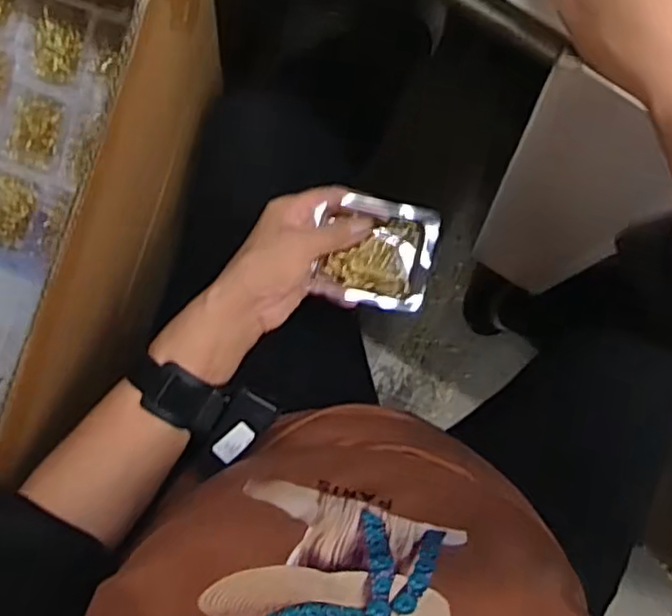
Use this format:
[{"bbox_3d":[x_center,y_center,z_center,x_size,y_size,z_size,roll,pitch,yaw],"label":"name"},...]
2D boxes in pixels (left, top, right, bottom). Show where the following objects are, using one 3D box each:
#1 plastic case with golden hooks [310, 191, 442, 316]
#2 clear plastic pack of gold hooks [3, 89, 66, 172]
[{"bbox_3d":[0.030,-0.040,0.489,0.081,0.026,0.078,13,98,1],"label":"plastic case with golden hooks"},{"bbox_3d":[-0.294,-0.172,0.645,0.055,0.009,0.068,17,98,1],"label":"clear plastic pack of gold hooks"}]

